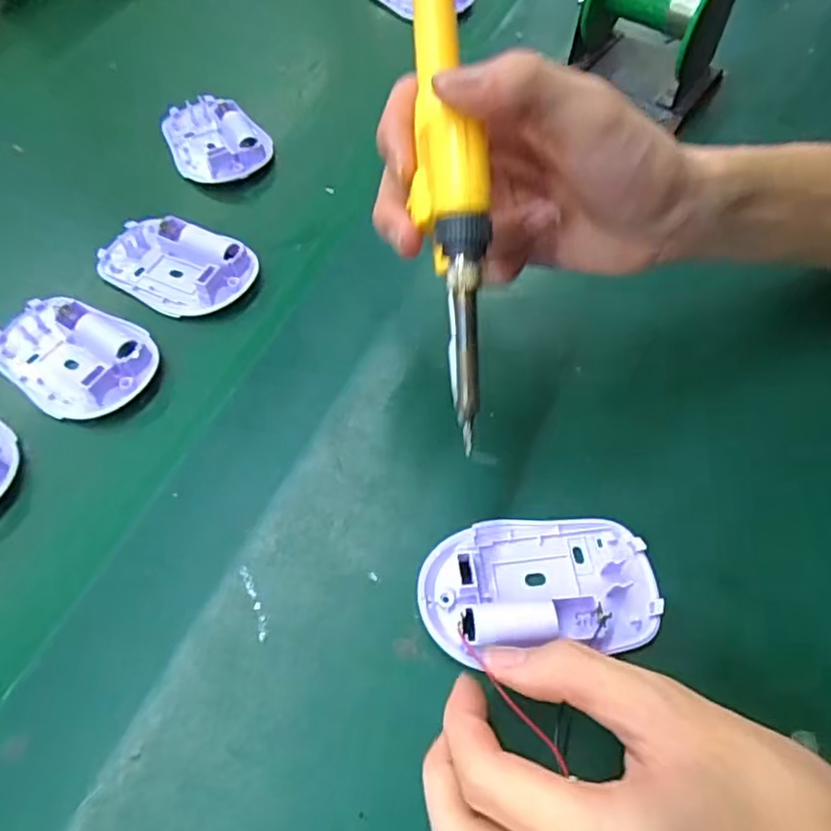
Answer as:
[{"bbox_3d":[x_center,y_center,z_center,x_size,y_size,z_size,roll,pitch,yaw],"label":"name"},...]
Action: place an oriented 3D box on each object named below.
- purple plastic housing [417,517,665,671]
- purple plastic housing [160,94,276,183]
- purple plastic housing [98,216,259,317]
[{"bbox_3d":[0.050,0.067,0.262,0.095,0.014,0.056,-6,58,-5],"label":"purple plastic housing"},{"bbox_3d":[-0.134,-0.183,0.424,0.056,0.023,0.088,-29,63,-18],"label":"purple plastic housing"},{"bbox_3d":[-0.137,-0.087,0.358,0.088,0.019,0.051,21,60,11],"label":"purple plastic housing"}]

